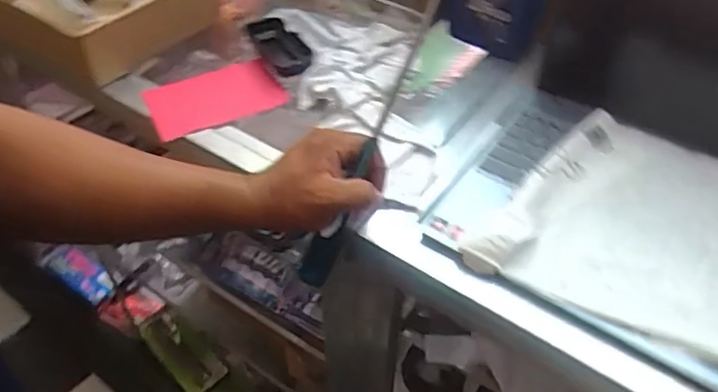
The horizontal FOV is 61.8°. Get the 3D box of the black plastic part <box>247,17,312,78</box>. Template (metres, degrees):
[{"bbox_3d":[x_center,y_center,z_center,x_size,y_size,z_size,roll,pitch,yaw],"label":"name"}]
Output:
[{"bbox_3d":[-0.091,-0.176,0.725,0.049,0.030,0.114,-19,49,-17],"label":"black plastic part"}]

